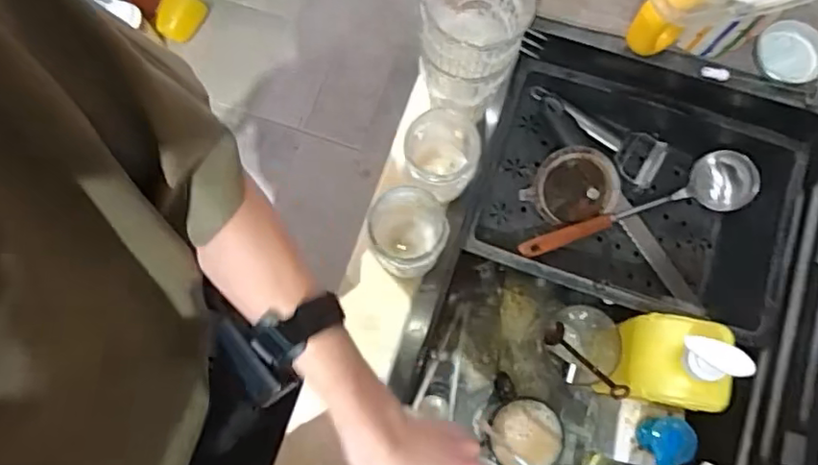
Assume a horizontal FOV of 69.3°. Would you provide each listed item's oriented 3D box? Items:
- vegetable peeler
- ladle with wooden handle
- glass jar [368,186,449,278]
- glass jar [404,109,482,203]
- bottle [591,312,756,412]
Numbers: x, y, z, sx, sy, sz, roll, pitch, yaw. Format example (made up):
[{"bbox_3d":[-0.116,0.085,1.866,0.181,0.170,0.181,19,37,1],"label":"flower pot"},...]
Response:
[{"bbox_3d":[0.220,-0.120,0.702,0.174,0.021,0.067,31,79,-6],"label":"vegetable peeler"},{"bbox_3d":[0.265,-0.016,0.688,0.295,0.058,0.070,-23,78,-4],"label":"ladle with wooden handle"},{"bbox_3d":[-0.001,0.004,0.545,0.061,0.109,0.067,0,78,1],"label":"glass jar"},{"bbox_3d":[0.030,-0.068,0.549,0.062,0.085,0.066,0,78,1],"label":"glass jar"},{"bbox_3d":[0.252,0.128,0.589,0.080,0.227,0.090,1,78,1],"label":"bottle"}]

